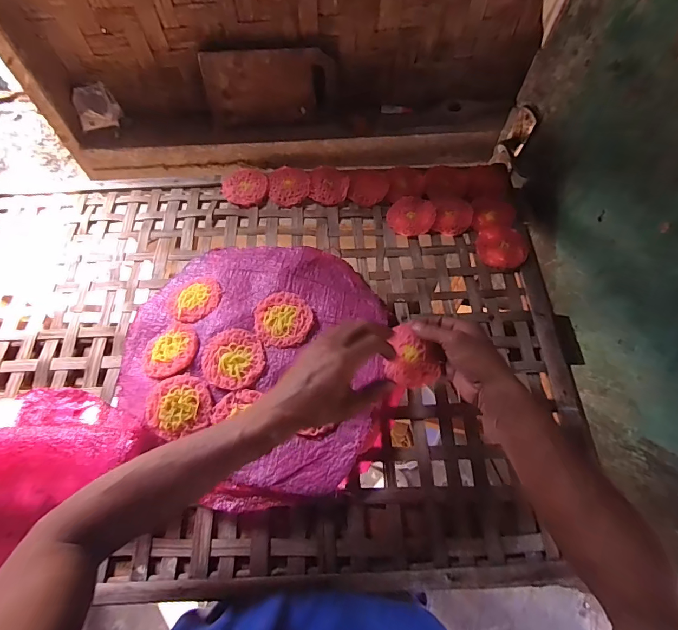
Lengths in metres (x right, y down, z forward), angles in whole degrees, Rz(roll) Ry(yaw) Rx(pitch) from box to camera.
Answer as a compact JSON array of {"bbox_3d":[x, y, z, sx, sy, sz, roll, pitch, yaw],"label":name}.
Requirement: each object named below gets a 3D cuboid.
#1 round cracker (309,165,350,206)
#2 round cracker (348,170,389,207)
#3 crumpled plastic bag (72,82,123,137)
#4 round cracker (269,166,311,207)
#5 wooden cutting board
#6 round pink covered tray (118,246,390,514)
[{"bbox_3d":[-0.017,-0.230,0.702,0.068,0.024,0.074,0,64,0],"label":"round cracker"},{"bbox_3d":[0.052,-0.222,0.696,0.068,0.005,0.061,7,91,2],"label":"round cracker"},{"bbox_3d":[-0.555,-0.471,0.910,0.092,0.088,0.043,-14,65,-7],"label":"crumpled plastic bag"},{"bbox_3d":[-0.087,-0.227,0.698,0.070,0.004,0.072,0,83,-1],"label":"round cracker"},{"bbox_3d":[-0.154,-0.512,0.889,0.281,0.145,0.015,-6,41,-4],"label":"wooden cutting board"},{"bbox_3d":[-0.119,0.060,0.542,0.347,0.049,0.358,0,64,0],"label":"round pink covered tray"}]

